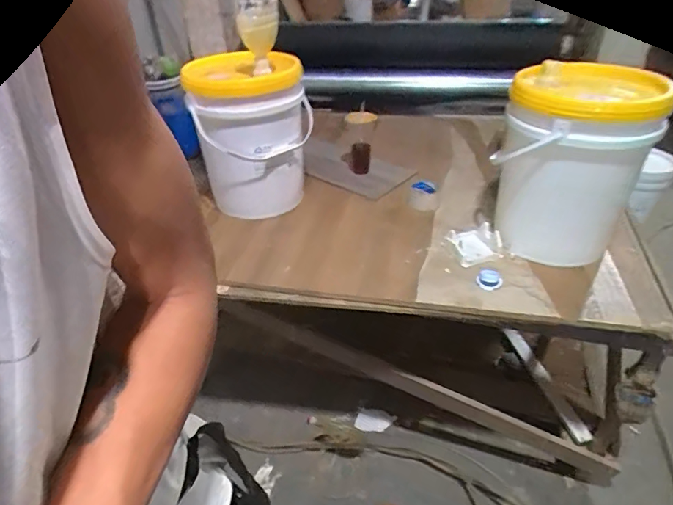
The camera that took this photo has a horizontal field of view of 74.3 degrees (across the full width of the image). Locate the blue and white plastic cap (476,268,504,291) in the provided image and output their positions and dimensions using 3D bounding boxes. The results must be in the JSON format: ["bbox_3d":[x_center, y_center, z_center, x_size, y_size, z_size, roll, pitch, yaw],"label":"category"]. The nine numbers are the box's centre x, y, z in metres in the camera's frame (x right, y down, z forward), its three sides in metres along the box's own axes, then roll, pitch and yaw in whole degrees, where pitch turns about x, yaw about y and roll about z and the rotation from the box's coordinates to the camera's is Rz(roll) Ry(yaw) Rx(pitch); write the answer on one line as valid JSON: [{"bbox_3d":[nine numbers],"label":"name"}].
[{"bbox_3d":[0.335,0.061,0.971,0.052,0.016,0.061,26,45,33],"label":"blue and white plastic cap"}]

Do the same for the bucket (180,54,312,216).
[{"bbox_3d":[-0.206,-0.313,1.156,0.257,0.377,0.249,3,37,7],"label":"bucket"}]

